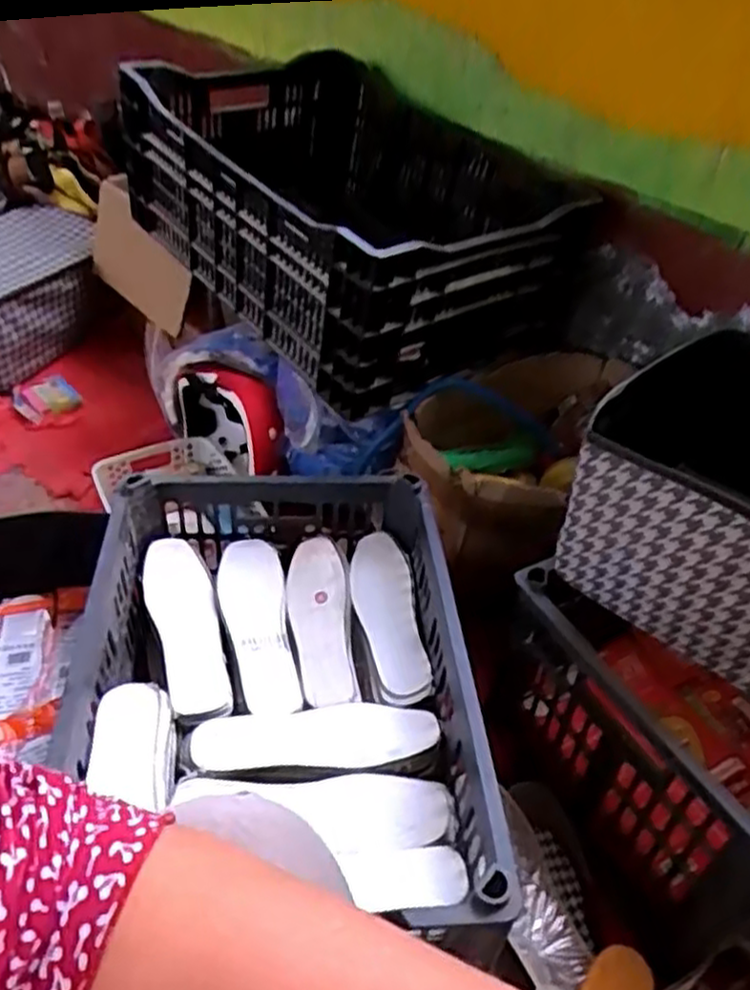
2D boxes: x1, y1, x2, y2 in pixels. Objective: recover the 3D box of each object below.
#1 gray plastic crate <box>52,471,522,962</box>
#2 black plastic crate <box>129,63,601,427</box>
[{"bbox_3d":[-0.093,0.161,0.718,0.339,0.143,0.439,0,40,-6],"label":"gray plastic crate"},{"bbox_3d":[-0.049,-0.411,1.075,0.396,0.244,0.590,-23,47,-29],"label":"black plastic crate"}]

